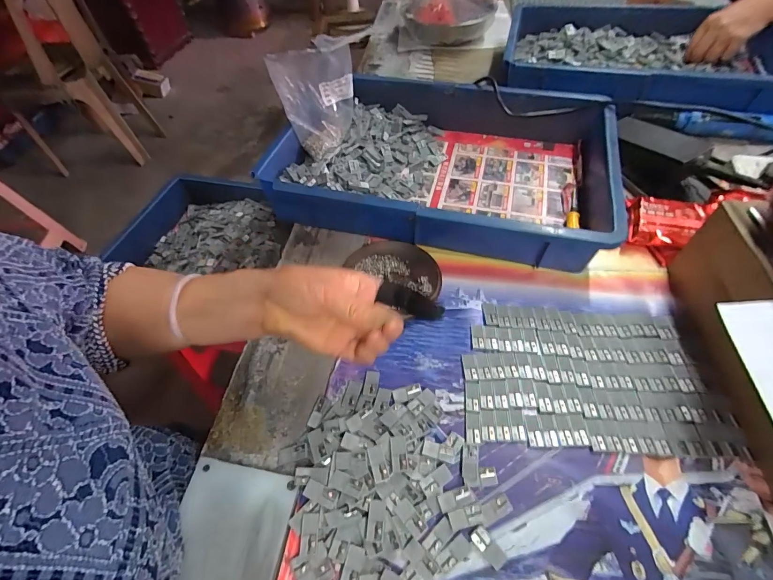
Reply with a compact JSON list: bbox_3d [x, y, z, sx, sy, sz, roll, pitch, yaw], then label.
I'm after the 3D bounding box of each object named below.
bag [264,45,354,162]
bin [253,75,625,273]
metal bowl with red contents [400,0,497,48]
[{"bbox_3d":[-0.087,-0.256,0.501,0.104,0.128,0.053,-22,44,-5],"label":"bag"},{"bbox_3d":[0.077,-0.176,0.509,0.426,0.073,0.287,12,56,11],"label":"bin"},{"bbox_3d":[0.138,-0.599,0.824,0.179,0.063,0.174,-2,55,2],"label":"metal bowl with red contents"}]

